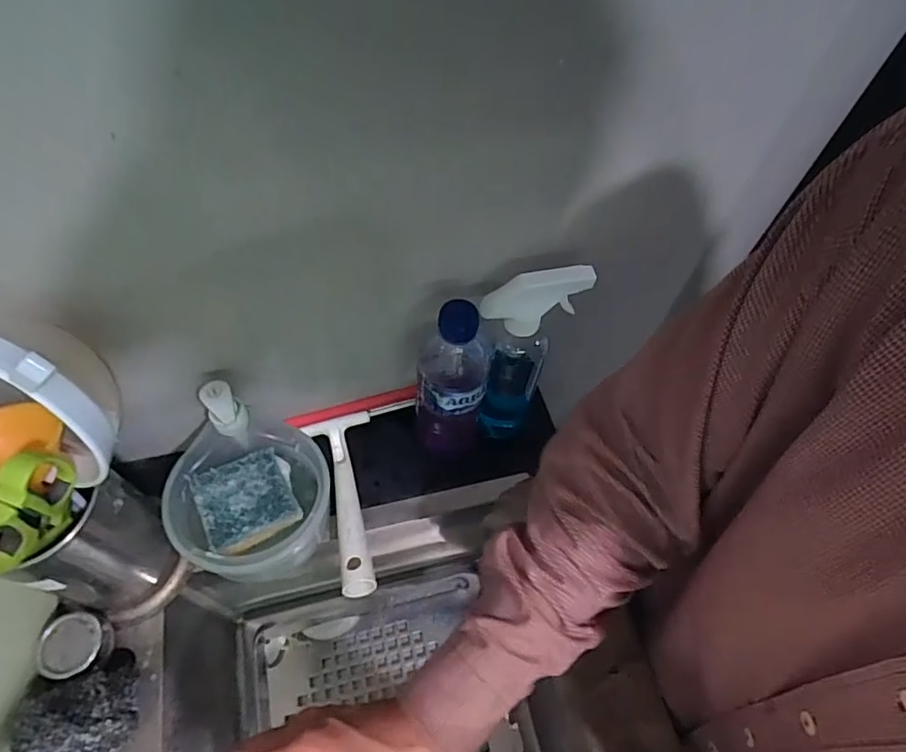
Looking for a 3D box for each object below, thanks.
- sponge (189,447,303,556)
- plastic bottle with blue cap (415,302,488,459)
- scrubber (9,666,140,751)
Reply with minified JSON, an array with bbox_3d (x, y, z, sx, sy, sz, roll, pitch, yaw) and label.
[{"bbox_3d":[-0.188,0.112,0.494,0.076,0.021,0.081,-25,62,-17],"label":"sponge"},{"bbox_3d":[-0.002,0.007,0.516,0.062,0.228,0.070,4,58,0],"label":"plastic bottle with blue cap"},{"bbox_3d":[-0.290,0.269,0.427,0.067,0.072,0.068,1,58,-2],"label":"scrubber"}]

